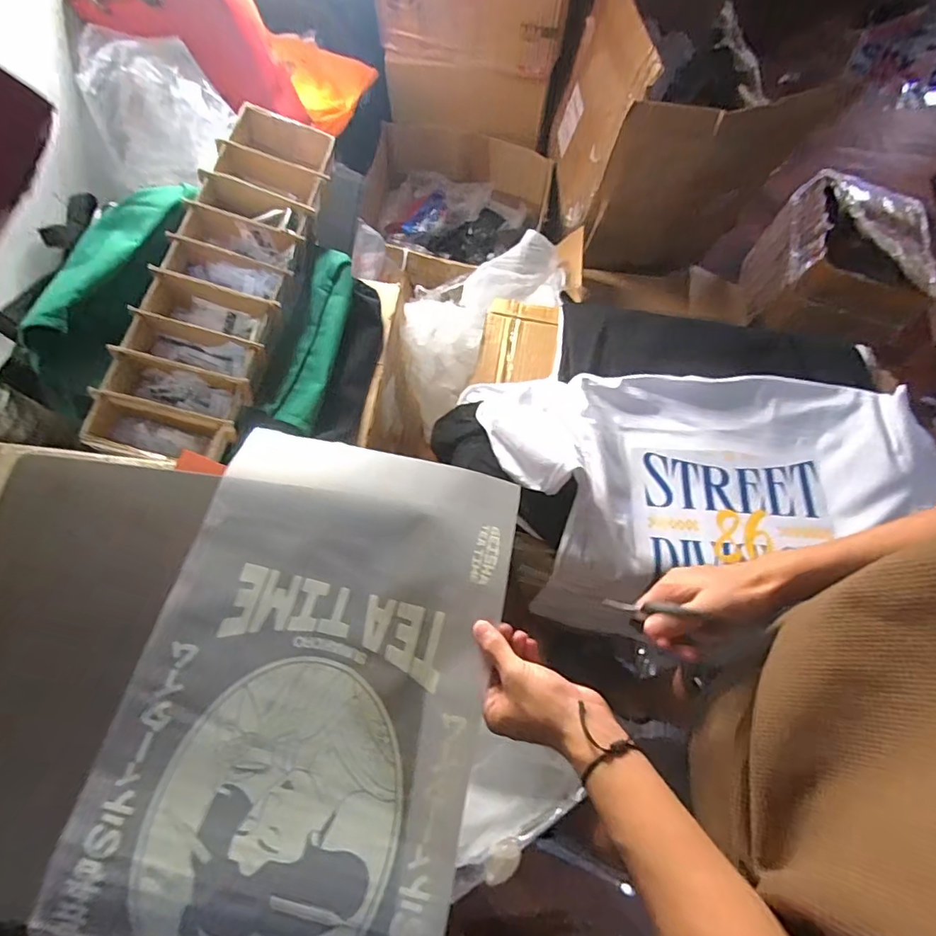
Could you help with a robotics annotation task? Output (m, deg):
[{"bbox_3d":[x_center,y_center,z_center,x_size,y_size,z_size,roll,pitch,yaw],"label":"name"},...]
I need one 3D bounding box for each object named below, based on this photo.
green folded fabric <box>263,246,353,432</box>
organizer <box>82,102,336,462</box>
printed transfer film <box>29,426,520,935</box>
[{"bbox_3d":[-0.241,-0.213,0.831,0.072,0.039,0.319,10,68,3],"label":"green folded fabric"},{"bbox_3d":[-0.367,-0.300,0.813,0.193,0.099,0.626,8,68,3],"label":"organizer"},{"bbox_3d":[-0.138,0.183,0.478,0.308,0.018,0.436,11,68,4],"label":"printed transfer film"}]

